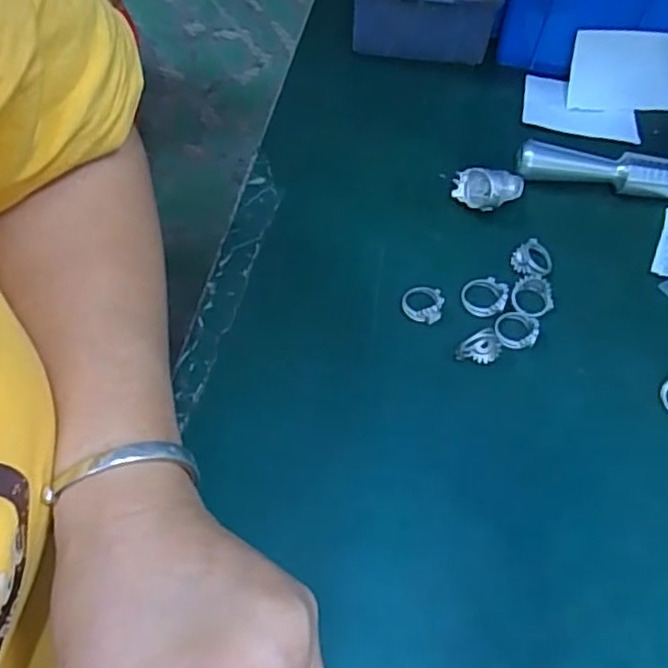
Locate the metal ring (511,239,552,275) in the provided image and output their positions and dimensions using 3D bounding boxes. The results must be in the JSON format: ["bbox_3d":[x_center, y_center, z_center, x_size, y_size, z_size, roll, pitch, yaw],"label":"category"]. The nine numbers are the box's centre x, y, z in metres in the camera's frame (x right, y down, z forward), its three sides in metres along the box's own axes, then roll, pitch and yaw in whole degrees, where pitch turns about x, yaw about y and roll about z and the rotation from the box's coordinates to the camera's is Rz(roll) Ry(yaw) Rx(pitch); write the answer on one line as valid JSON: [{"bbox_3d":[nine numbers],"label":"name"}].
[{"bbox_3d":[0.108,-0.040,0.364,0.021,0.009,0.021,1,61,-3],"label":"metal ring"}]

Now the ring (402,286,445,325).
[{"bbox_3d":[0.047,-0.017,0.350,0.021,0.006,0.020,16,61,6],"label":"ring"}]

